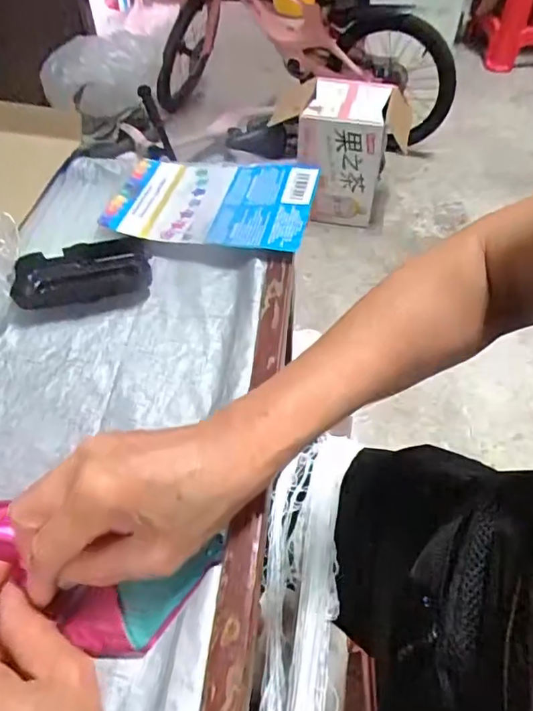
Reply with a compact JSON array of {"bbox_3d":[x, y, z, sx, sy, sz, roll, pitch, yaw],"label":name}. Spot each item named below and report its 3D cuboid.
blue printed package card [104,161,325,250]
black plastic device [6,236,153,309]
[{"bbox_3d":[-0.050,-0.143,0.489,0.181,0.018,0.109,10,52,10],"label":"blue printed package card"},{"bbox_3d":[-0.153,-0.070,0.448,0.106,0.025,0.046,-12,52,-8],"label":"black plastic device"}]

